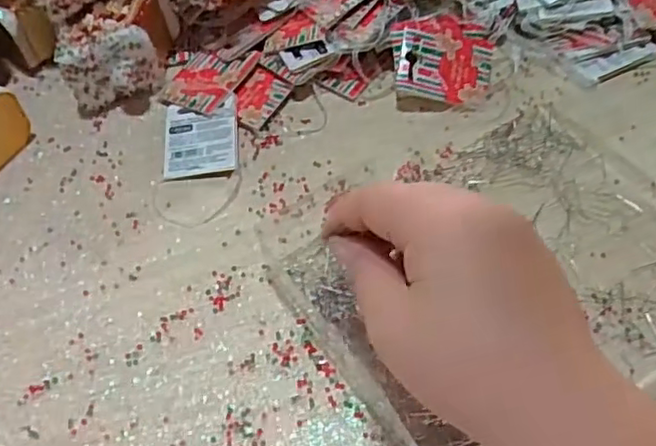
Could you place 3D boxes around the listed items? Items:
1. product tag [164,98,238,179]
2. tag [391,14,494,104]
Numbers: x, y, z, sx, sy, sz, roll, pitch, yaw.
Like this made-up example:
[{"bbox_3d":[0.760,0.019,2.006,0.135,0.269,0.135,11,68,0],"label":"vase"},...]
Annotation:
[{"bbox_3d":[-0.078,-0.052,0.397,0.045,0.010,0.052,-3,56,0],"label":"product tag"},{"bbox_3d":[0.074,-0.103,0.406,0.063,0.007,0.054,-3,81,-9],"label":"tag"}]

